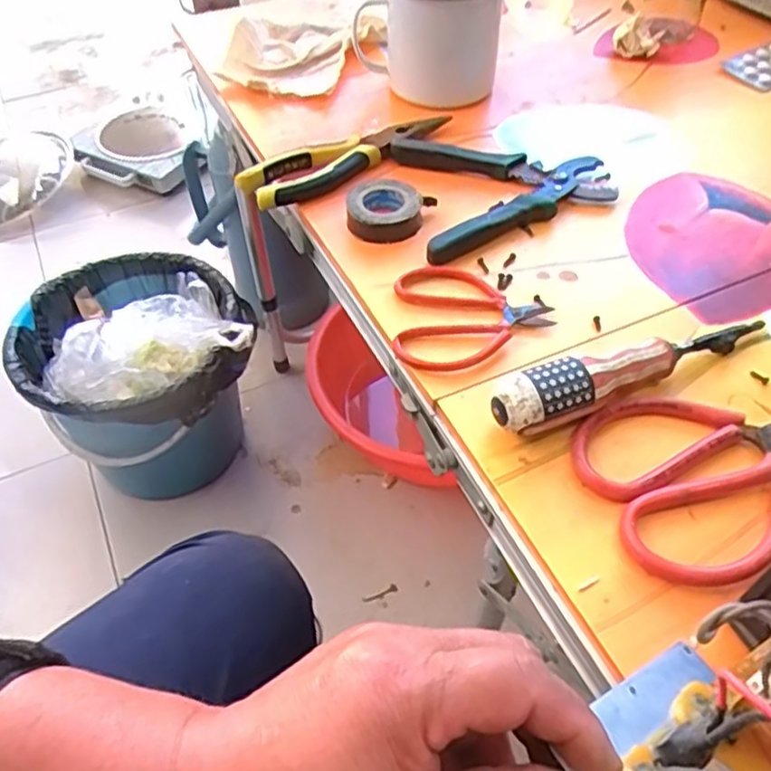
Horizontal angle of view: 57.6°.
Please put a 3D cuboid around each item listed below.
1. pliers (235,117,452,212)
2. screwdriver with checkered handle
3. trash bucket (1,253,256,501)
[{"bbox_3d":[-0.026,-0.183,0.552,0.177,0.024,0.046,-25,54,-18],"label":"pliers"},{"bbox_3d":[0.144,-0.010,0.395,0.180,0.036,0.024,-19,52,-13],"label":"screwdriver with checkered handle"},{"bbox_3d":[-0.318,0.002,0.970,0.288,0.272,0.264,-1,50,1],"label":"trash bucket"}]

